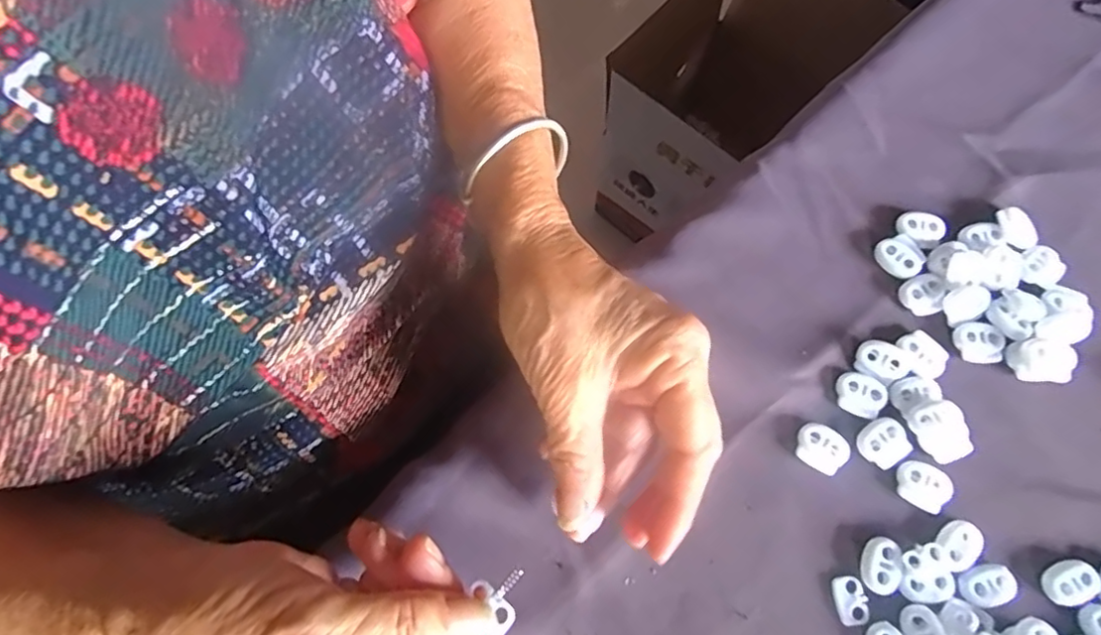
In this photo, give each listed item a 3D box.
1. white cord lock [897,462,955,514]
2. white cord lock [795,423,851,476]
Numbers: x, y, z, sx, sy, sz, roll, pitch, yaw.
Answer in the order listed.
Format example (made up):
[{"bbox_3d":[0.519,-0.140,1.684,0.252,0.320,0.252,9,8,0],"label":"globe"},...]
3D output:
[{"bbox_3d":[0.164,0.074,0.262,0.022,0.004,0.018,26,73,11],"label":"white cord lock"},{"bbox_3d":[0.121,0.059,0.269,0.022,0.005,0.018,40,76,15],"label":"white cord lock"}]

